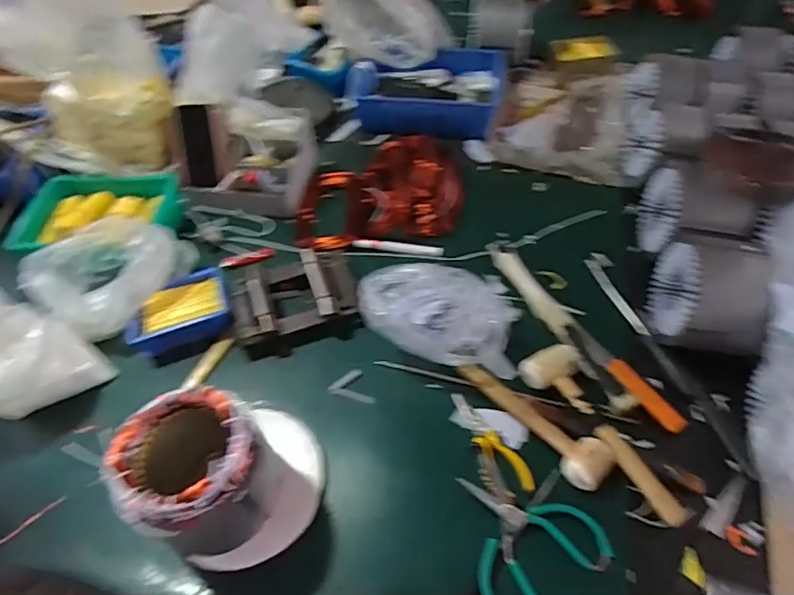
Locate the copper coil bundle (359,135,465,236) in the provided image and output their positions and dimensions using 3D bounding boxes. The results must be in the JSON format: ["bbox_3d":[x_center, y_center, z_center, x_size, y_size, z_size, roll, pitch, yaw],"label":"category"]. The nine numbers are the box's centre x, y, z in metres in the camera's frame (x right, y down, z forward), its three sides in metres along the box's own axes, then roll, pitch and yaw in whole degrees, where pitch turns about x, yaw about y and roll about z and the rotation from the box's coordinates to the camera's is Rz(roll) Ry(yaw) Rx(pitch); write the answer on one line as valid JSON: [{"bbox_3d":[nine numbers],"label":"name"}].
[{"bbox_3d":[0.022,-0.207,0.963,0.194,0.078,0.213,-2,54,3],"label":"copper coil bundle"}]

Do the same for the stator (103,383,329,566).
[{"bbox_3d":[-0.194,0.206,0.617,0.188,0.187,0.159,-18,55,-9],"label":"stator"}]

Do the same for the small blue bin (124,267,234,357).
[{"bbox_3d":[-0.339,0.027,0.838,0.153,0.061,0.103,-18,55,-9],"label":"small blue bin"}]

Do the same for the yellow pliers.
[{"bbox_3d":[0.119,0.184,0.684,0.059,0.020,0.153,-20,55,-10],"label":"yellow pliers"}]

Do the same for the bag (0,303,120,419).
[{"bbox_3d":[-0.549,0.093,0.749,0.147,0.121,0.186,38,65,26],"label":"bag"}]

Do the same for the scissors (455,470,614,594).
[{"bbox_3d":[0.167,0.285,0.614,0.157,0.018,0.163,-9,54,-2],"label":"scissors"}]

